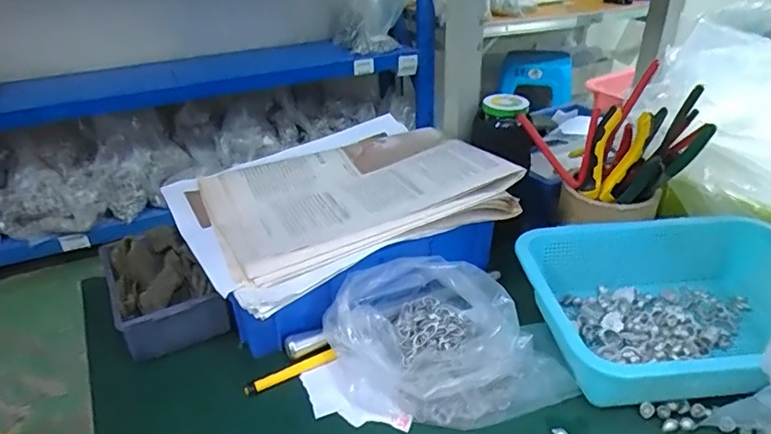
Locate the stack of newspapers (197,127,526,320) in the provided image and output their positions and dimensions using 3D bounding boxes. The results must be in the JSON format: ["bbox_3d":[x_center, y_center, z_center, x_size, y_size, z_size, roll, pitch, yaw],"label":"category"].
[{"bbox_3d":[-0.049,-0.031,0.553,0.296,0.047,0.240,-18,34,-26],"label":"stack of newspapers"}]

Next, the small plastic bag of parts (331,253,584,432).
[{"bbox_3d":[0.053,0.106,0.460,0.173,0.074,0.159,-19,34,-27],"label":"small plastic bag of parts"}]

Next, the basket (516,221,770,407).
[{"bbox_3d":[0.278,0.080,0.493,0.270,0.078,0.189,-5,30,-5],"label":"basket"}]

